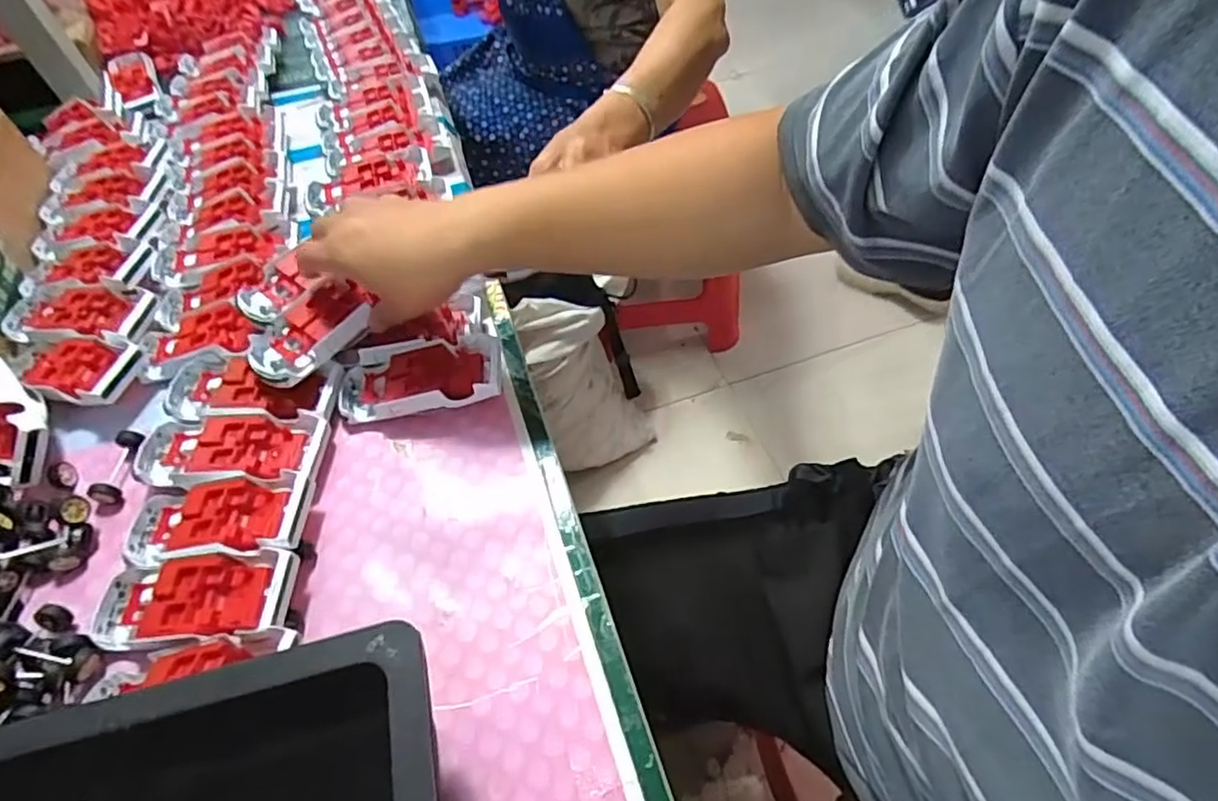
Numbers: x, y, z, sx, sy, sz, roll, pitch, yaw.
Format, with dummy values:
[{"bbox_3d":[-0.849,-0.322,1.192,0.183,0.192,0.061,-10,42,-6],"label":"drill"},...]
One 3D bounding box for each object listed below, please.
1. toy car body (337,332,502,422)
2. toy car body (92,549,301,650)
[{"bbox_3d":[-0.149,-0.017,0.487,0.127,0.034,0.060,-9,56,-2],"label":"toy car body"},{"bbox_3d":[-0.263,0.125,0.389,0.134,0.030,0.054,-5,56,1],"label":"toy car body"}]

